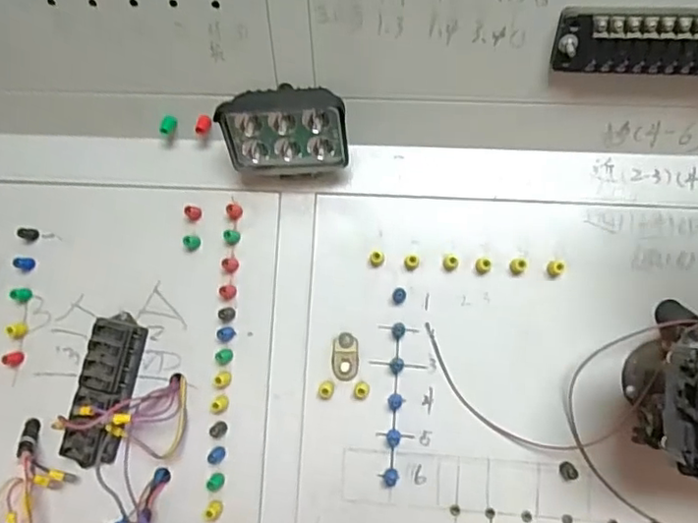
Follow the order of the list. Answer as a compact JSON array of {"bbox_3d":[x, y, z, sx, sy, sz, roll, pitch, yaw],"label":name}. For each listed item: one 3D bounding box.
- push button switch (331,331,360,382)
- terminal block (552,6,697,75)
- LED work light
[{"bbox_3d":[-0.003,0.090,0.557,0.026,0.008,0.045,5,83,5],"label":"push button switch"},{"bbox_3d":[0.266,-0.173,0.463,0.193,0.050,0.023,4,44,6],"label":"terminal block"},{"bbox_3d":[-0.057,-0.119,0.539,0.111,0.076,0.047,-2,44,1],"label":"LED work light"}]

